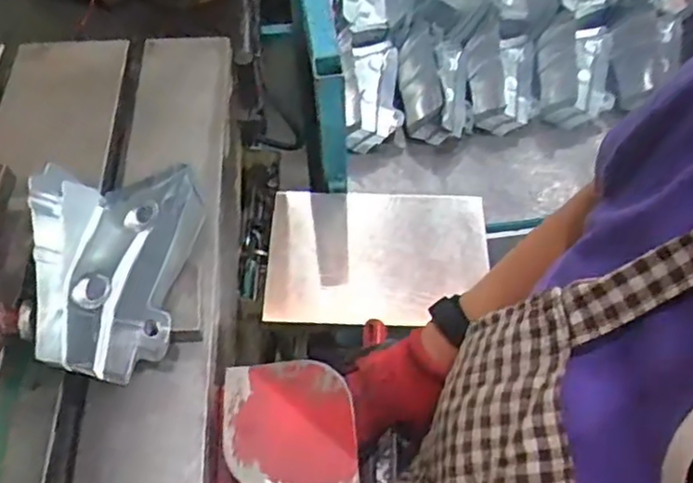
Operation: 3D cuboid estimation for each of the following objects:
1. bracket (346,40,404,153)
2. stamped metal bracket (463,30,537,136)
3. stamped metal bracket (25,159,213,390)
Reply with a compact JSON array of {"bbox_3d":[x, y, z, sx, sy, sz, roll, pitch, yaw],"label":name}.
[{"bbox_3d":[0.046,-0.313,1.351,0.128,0.055,0.249,7,69,-25],"label":"bracket"},{"bbox_3d":[0.324,-0.351,1.354,0.142,0.067,0.250,-1,56,0],"label":"stamped metal bracket"},{"bbox_3d":[-0.223,0.031,0.635,0.147,0.116,0.203,-4,56,-2],"label":"stamped metal bracket"}]

